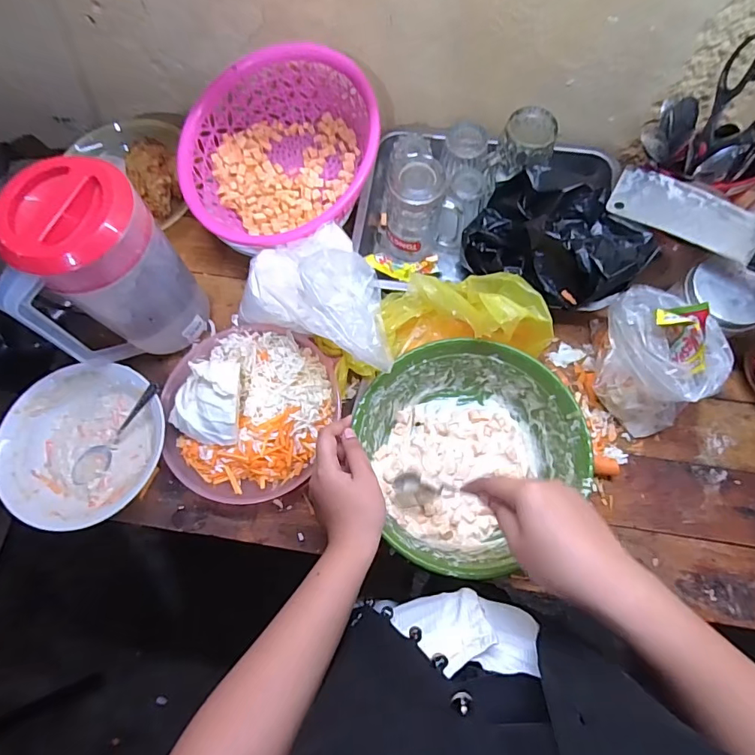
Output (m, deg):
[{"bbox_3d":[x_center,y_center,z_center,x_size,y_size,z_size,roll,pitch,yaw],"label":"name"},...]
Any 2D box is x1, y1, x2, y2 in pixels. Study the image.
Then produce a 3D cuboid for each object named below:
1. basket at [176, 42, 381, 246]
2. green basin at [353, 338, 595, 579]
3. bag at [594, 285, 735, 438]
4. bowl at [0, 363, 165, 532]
[{"bbox_3d":[-0.128,-0.291,0.610,0.250,0.121,0.250,-1,81,5],"label":"basket"},{"bbox_3d":[0.103,0.080,0.517,0.214,0.087,0.225,0,72,1],"label":"green basin"},{"bbox_3d":[0.312,-0.025,0.529,0.107,0.141,0.141,-39,76,-11],"label":"bag"},{"bbox_3d":[-0.336,0.080,0.549,0.180,0.048,0.178,0,72,1],"label":"bowl"}]

